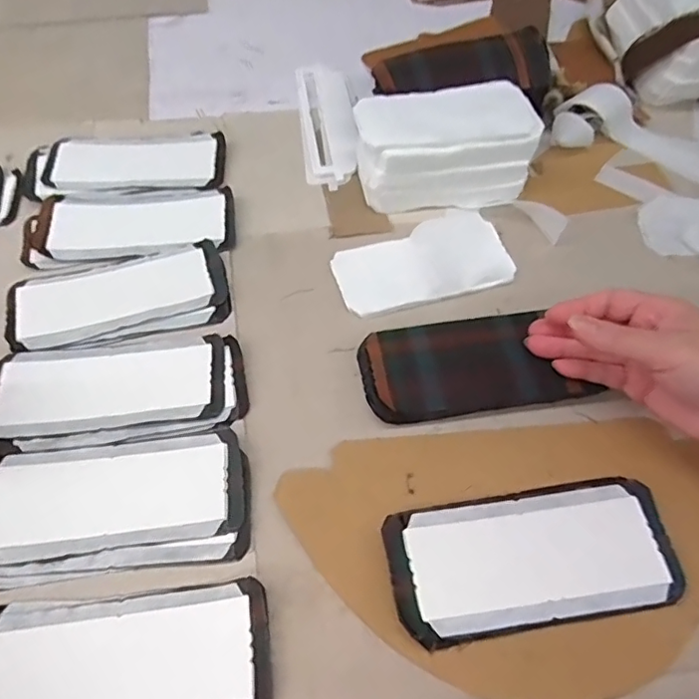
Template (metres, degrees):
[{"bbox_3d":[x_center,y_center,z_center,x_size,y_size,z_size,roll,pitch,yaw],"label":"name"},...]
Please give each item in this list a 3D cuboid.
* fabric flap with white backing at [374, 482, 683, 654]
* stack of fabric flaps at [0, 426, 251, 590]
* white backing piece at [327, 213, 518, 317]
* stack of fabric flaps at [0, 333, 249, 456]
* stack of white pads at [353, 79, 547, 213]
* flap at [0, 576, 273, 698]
[{"bbox_3d":[0.109,0.123,0.334,0.166,0.018,0.075,-9,57,-4],"label":"fabric flap with white backing"},{"bbox_3d":[-0.150,0.097,0.352,0.168,0.013,0.087,-7,57,-2],"label":"stack of fabric flaps"},{"bbox_3d":[0.060,-0.072,0.459,0.140,0.011,0.074,-21,59,-11],"label":"white backing piece"},{"bbox_3d":[-0.166,0.027,0.396,0.177,0.010,0.082,-7,57,-3],"label":"stack of fabric flaps"},{"bbox_3d":[0.085,-0.178,0.492,0.154,0.069,0.080,-11,58,-5],"label":"stack of white pads"},{"bbox_3d":[-0.128,0.175,0.300,0.165,0.010,0.078,-6,57,-2],"label":"flap"}]

